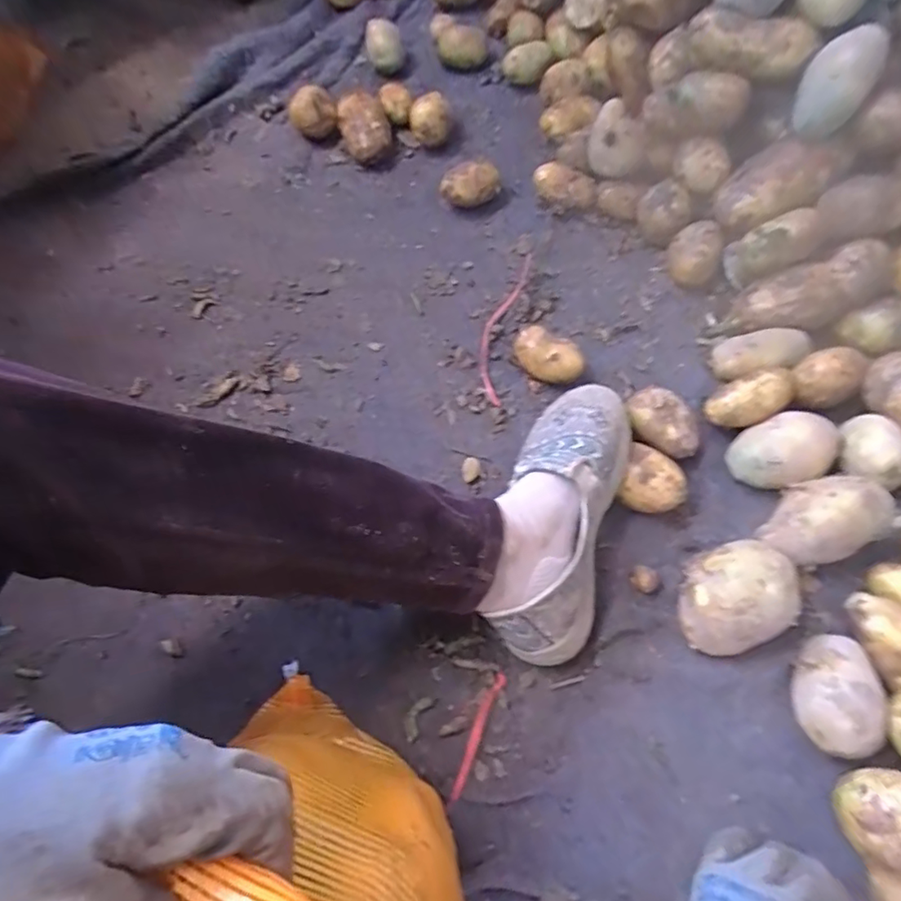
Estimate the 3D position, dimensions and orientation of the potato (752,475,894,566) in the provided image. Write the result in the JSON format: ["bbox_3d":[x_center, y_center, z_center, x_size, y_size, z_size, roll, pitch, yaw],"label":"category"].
[{"bbox_3d":[0.309,0.061,0.470,0.087,0.072,0.062,-14,68,-5],"label":"potato"}]

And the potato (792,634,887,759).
[{"bbox_3d":[0.293,0.187,0.429,0.046,0.049,0.083,12,68,6],"label":"potato"}]

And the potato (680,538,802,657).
[{"bbox_3d":[0.229,0.120,0.454,0.086,0.061,0.077,-16,68,-6],"label":"potato"}]

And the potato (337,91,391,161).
[{"bbox_3d":[-0.101,-0.379,0.657,0.056,0.059,0.062,-7,68,-2],"label":"potato"}]

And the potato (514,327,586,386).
[{"bbox_3d":[0.097,-0.092,0.558,0.070,0.039,0.039,33,72,13],"label":"potato"}]

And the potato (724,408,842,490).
[{"bbox_3d":[0.302,0.003,0.507,0.095,0.054,0.062,-21,69,-8],"label":"potato"}]

